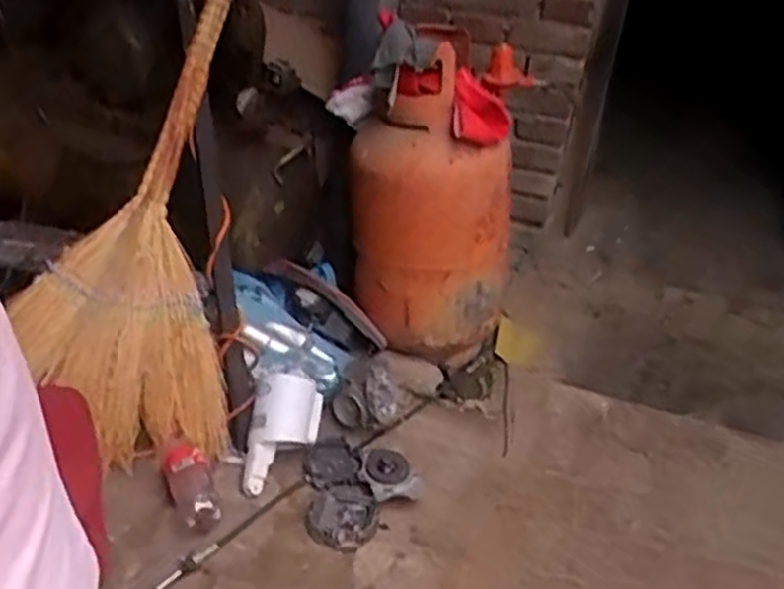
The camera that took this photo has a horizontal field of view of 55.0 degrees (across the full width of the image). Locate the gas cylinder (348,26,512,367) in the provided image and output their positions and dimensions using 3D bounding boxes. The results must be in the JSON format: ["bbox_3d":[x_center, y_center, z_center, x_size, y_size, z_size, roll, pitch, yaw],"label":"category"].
[{"bbox_3d":[0.079,-0.183,1.480,0.303,0.592,0.294,-4,32,-18],"label":"gas cylinder"}]

